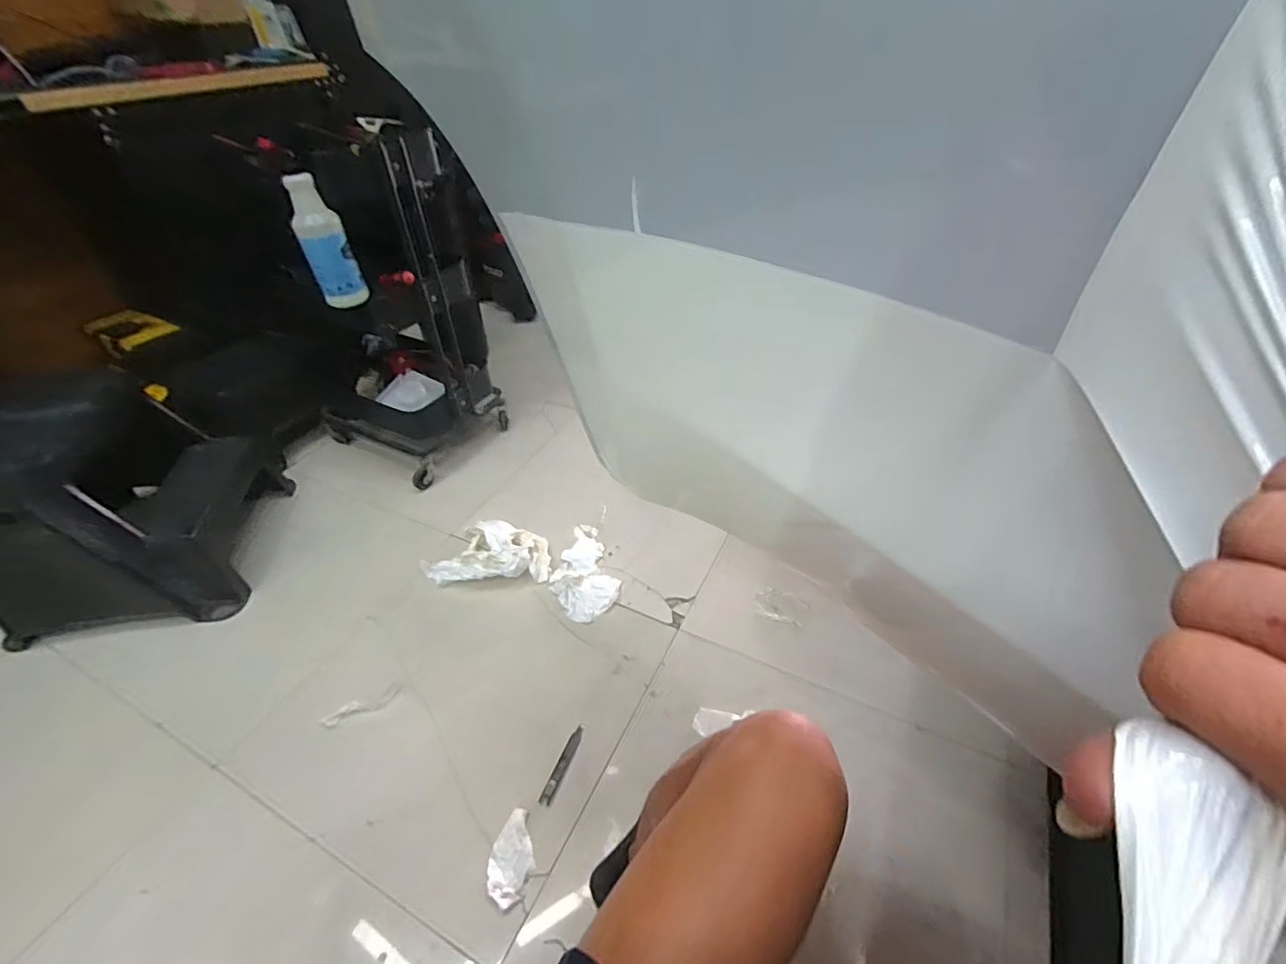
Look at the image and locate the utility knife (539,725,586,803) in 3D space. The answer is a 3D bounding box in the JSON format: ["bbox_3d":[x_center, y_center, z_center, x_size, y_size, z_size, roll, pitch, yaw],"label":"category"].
[{"bbox_3d":[-0.137,0.482,0.952,0.020,0.011,0.139,14,44,17],"label":"utility knife"}]

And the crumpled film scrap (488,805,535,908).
[{"bbox_3d":[-0.195,0.568,0.843,0.062,0.028,0.123,7,42,10],"label":"crumpled film scrap"}]

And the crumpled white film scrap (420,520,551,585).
[{"bbox_3d":[-0.363,0.162,1.286,0.288,0.065,0.176,-5,42,-4],"label":"crumpled white film scrap"}]

